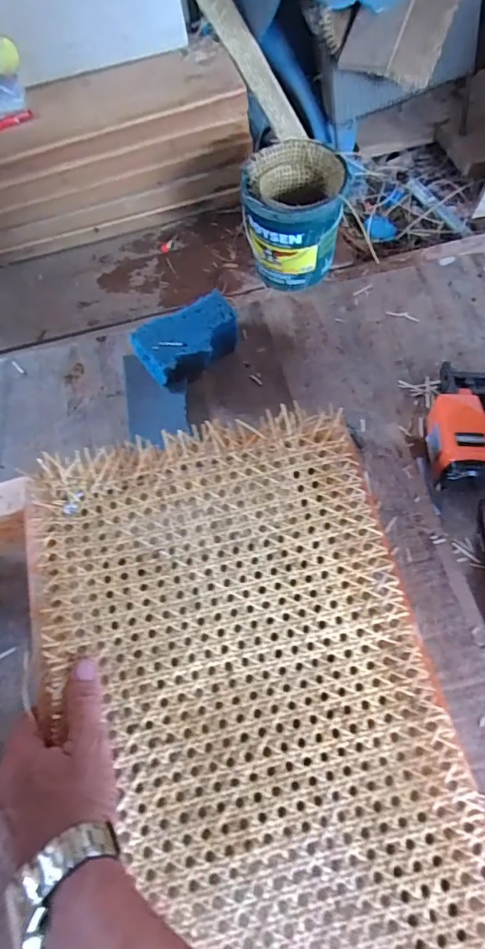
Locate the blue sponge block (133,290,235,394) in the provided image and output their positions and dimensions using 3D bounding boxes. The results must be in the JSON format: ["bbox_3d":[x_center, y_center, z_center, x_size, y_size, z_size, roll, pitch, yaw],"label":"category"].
[{"bbox_3d":[-0.064,-0.167,0.628,0.131,0.062,0.069,-37,70,-12],"label":"blue sponge block"}]

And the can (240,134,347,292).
[{"bbox_3d":[0.154,-0.762,1.544,0.290,0.340,0.266,6,67,6],"label":"can"}]

